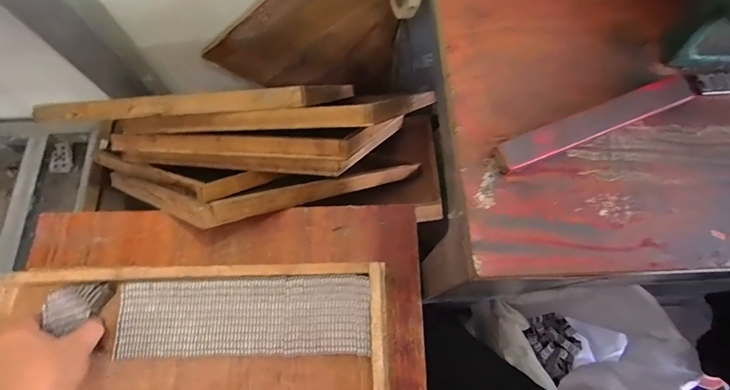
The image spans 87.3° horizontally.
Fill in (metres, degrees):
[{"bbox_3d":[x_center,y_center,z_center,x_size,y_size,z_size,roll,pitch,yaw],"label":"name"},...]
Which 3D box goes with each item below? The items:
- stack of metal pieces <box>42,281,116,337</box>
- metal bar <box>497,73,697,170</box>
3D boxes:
[{"bbox_3d":[-0.293,0.111,0.393,0.064,0.015,0.040,-25,73,-8],"label":"stack of metal pieces"},{"bbox_3d":[0.170,-0.055,0.276,0.159,0.009,0.021,-21,72,-7],"label":"metal bar"}]

